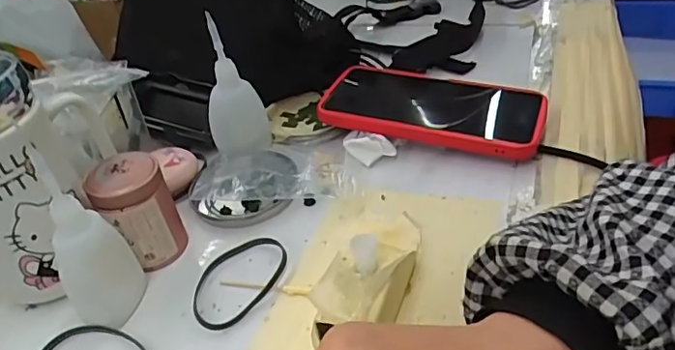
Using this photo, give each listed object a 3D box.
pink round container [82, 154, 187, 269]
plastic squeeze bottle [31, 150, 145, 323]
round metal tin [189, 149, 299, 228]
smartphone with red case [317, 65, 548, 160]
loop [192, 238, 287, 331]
[{"bbox_3d":[-0.126,0.023,0.346,0.044,0.066,0.037,-22,39,-17],"label":"pink round container"},{"bbox_3d":[-0.137,0.038,0.299,0.039,0.101,0.034,-26,41,-22],"label":"plastic squeeze bottle"},{"bbox_3d":[-0.068,0.003,0.400,0.079,0.016,0.079,-4,37,5],"label":"round metal tin"},{"bbox_3d":[0.074,-0.053,0.427,0.167,0.017,0.094,17,42,26],"label":"smartphone with red case"},{"bbox_3d":[-0.062,0.064,0.332,0.050,0.005,0.071,9,40,20],"label":"loop"}]

